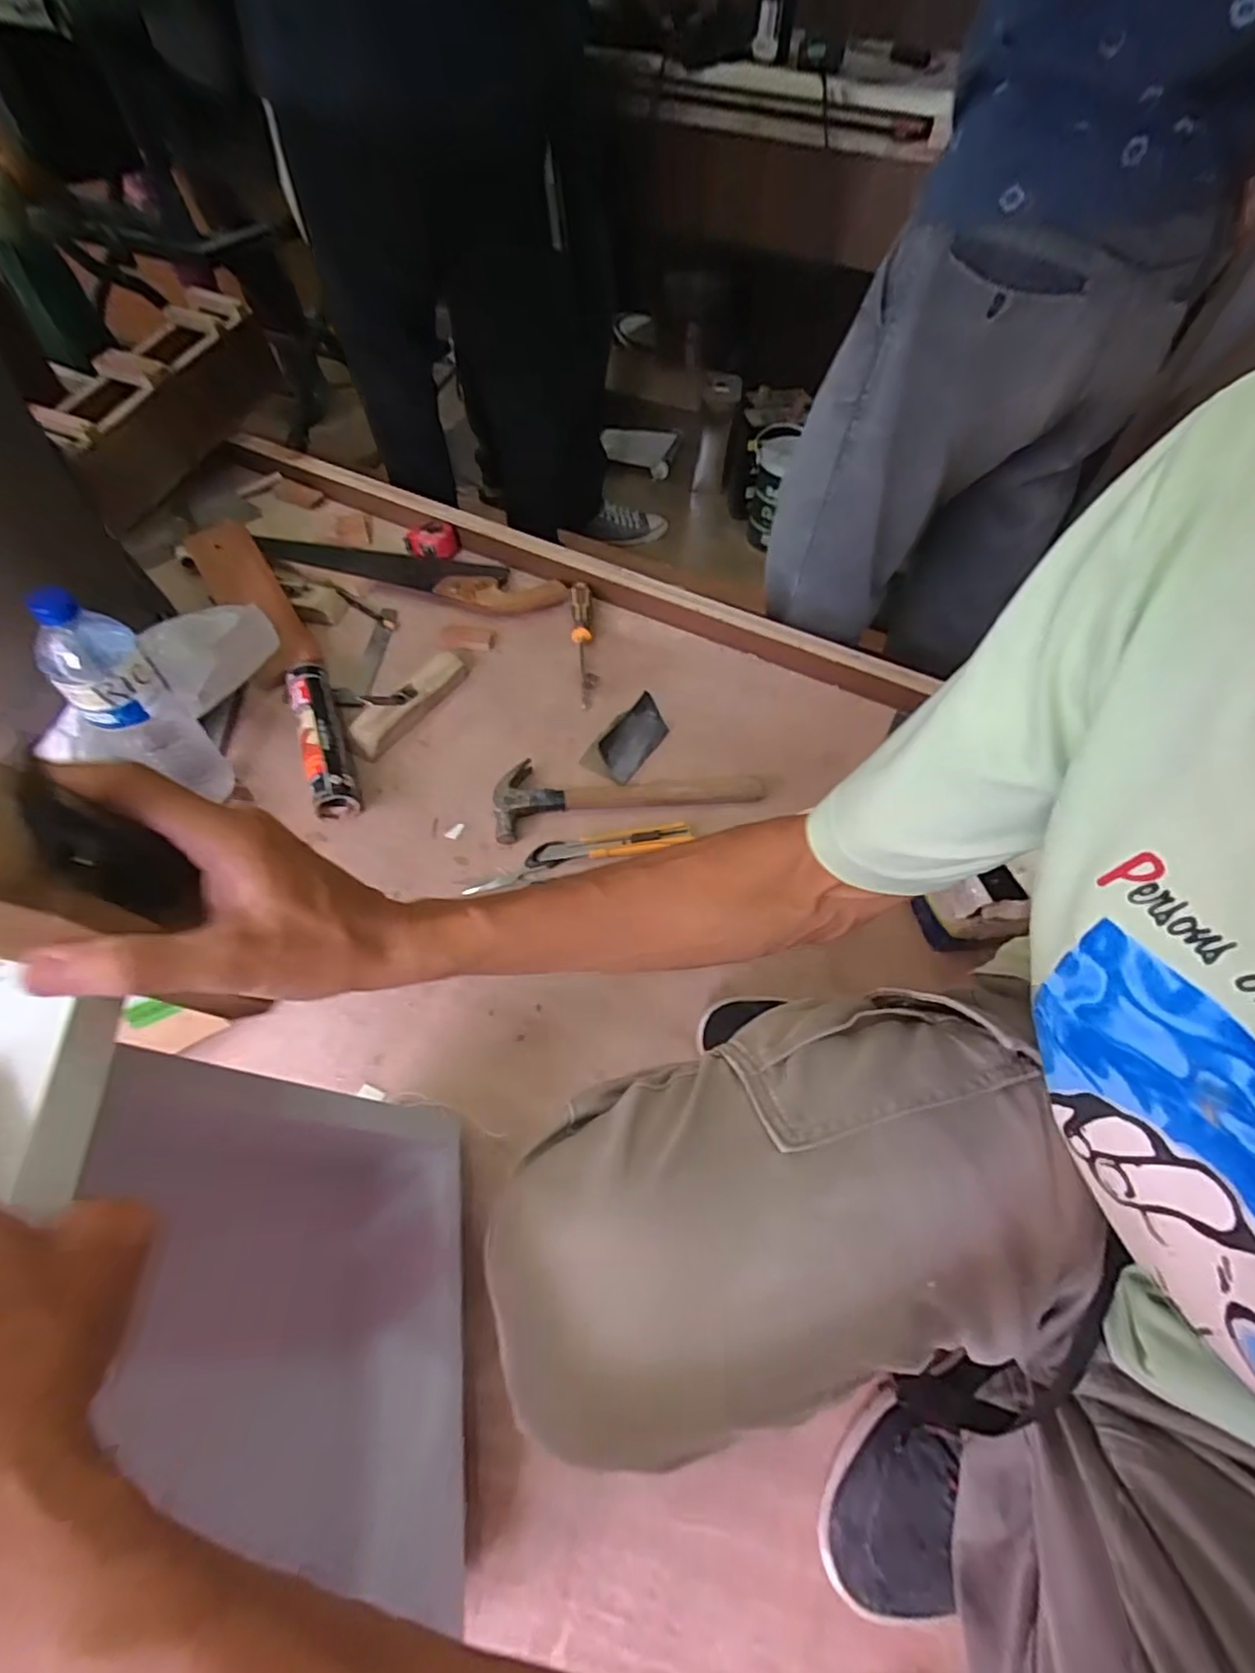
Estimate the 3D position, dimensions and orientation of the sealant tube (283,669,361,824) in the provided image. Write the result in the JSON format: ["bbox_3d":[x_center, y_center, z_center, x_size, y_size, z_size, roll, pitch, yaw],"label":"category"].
[{"bbox_3d":[-0.371,-0.117,0.788,0.049,0.051,0.210,-18,59,-15],"label":"sealant tube"}]

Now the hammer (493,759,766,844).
[{"bbox_3d":[-0.003,-0.067,0.794,0.320,0.027,0.108,-10,57,-10],"label":"hammer"}]

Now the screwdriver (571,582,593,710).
[{"bbox_3d":[-0.066,-0.285,0.935,0.029,0.032,0.249,0,56,-4],"label":"screwdriver"}]

